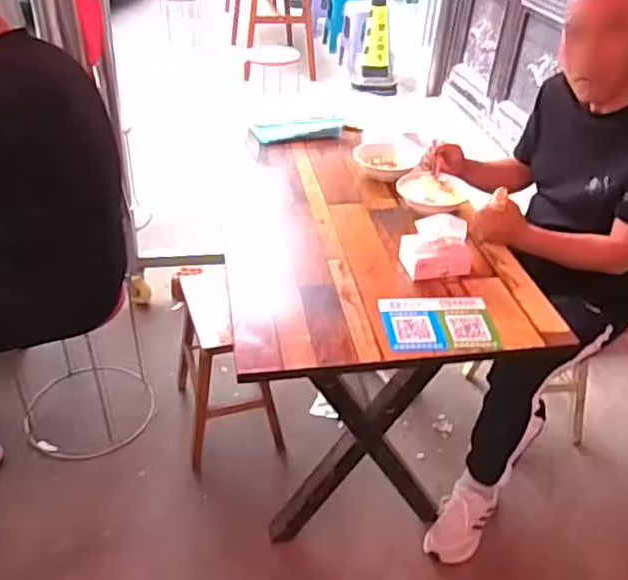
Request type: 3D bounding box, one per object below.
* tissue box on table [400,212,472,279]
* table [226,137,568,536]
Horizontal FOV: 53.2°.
[{"bbox_3d":[0.241,-0.089,1.243,0.132,0.088,0.108,-7,36,-13],"label":"tissue box on table"},{"bbox_3d":[0.088,0.106,1.602,0.602,0.664,0.915,-2,35,-11],"label":"table"}]

